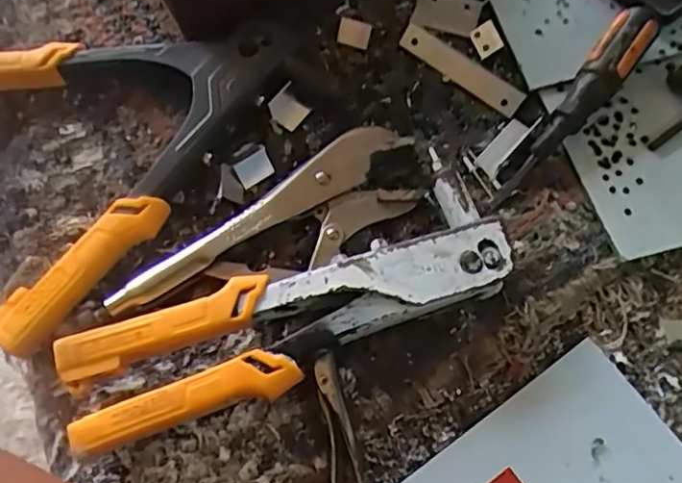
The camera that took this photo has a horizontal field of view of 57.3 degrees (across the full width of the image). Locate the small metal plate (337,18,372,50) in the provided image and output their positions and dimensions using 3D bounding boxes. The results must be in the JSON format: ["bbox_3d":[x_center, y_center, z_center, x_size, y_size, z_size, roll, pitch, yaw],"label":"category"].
[{"bbox_3d":[0.009,-0.145,0.435,0.023,0.005,0.019,19,88,16],"label":"small metal plate"}]

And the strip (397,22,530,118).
[{"bbox_3d":[0.083,-0.117,0.426,0.092,0.006,0.023,38,72,10],"label":"strip"}]

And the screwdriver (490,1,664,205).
[{"bbox_3d":[0.149,-0.085,0.396,0.028,0.032,0.160,38,72,10],"label":"screwdriver"}]

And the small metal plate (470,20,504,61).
[{"bbox_3d":[0.100,-0.139,0.430,0.018,0.004,0.022,-27,80,8],"label":"small metal plate"}]

